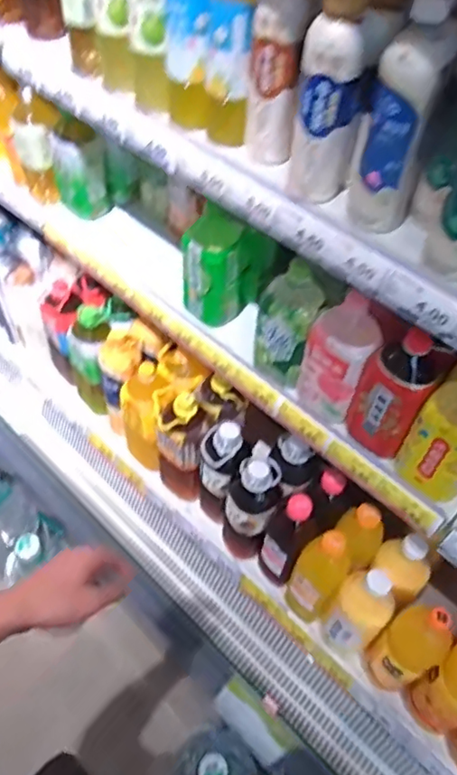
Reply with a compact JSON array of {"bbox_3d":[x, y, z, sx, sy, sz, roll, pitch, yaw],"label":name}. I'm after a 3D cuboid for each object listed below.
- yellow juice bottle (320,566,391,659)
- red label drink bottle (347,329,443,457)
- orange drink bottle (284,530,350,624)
[{"bbox_3d":[0.222,0.395,0.987,0.087,0.274,0.070,34,57,21],"label":"yellow juice bottle"},{"bbox_3d":[0.223,0.007,0.775,0.082,0.214,0.072,23,54,14],"label":"red label drink bottle"},{"bbox_3d":[0.160,0.349,1.037,0.090,0.268,0.075,25,54,16],"label":"orange drink bottle"}]

